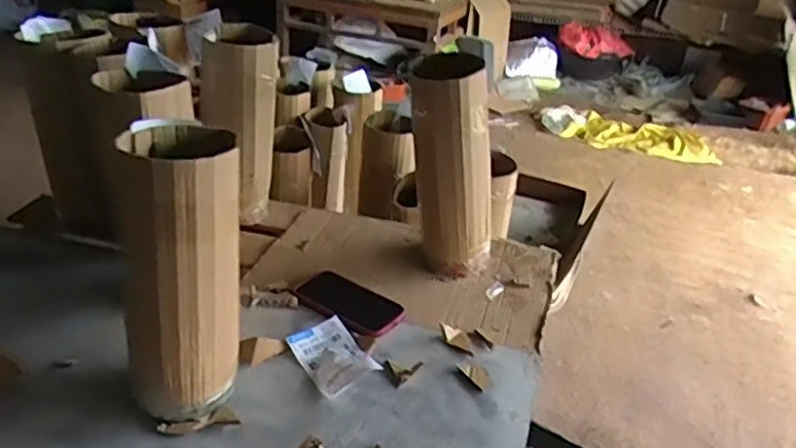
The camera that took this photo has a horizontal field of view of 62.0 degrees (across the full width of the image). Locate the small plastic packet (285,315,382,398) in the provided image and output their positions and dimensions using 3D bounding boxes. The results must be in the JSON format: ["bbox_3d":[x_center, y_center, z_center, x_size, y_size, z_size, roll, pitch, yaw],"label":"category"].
[{"bbox_3d":[-0.086,0.165,0.853,0.076,0.016,0.120,-16,35,-31],"label":"small plastic packet"}]

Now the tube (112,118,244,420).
[{"bbox_3d":[-0.233,0.057,0.726,0.136,0.309,0.113,-12,32,-24],"label":"tube"}]

